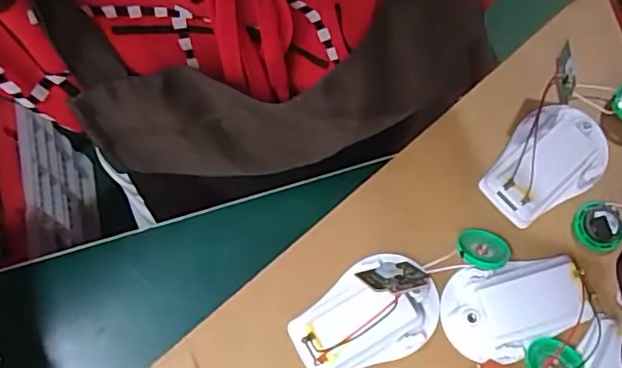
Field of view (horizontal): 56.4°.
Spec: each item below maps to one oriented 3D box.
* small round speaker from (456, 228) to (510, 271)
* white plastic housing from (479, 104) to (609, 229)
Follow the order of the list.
[{"bbox_3d":[0.094,0.036,0.316,0.028,0.007,0.025,10,46,1],"label":"small round speaker"},{"bbox_3d":[0.135,-0.014,0.332,0.074,0.015,0.052,-37,72,-12],"label":"white plastic housing"}]

